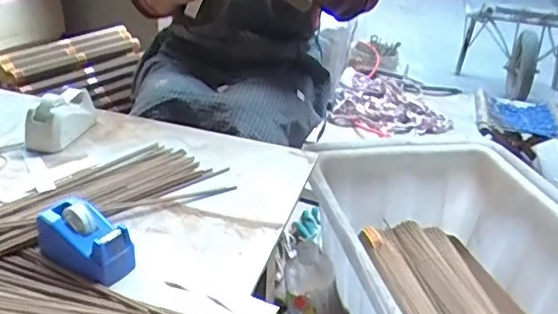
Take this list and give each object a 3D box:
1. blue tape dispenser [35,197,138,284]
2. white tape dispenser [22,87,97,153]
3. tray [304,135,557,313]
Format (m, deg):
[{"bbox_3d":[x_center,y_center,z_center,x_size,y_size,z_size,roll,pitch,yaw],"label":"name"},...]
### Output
[{"bbox_3d":[-0.200,0.088,0.591,0.100,0.053,0.055,20,33,26],"label":"blue tape dispenser"},{"bbox_3d":[-0.318,-0.058,0.835,0.056,0.059,0.113,13,30,13],"label":"white tape dispenser"},{"bbox_3d":[0.315,0.189,0.960,0.458,0.215,0.565,-3,31,-15],"label":"tray"}]

